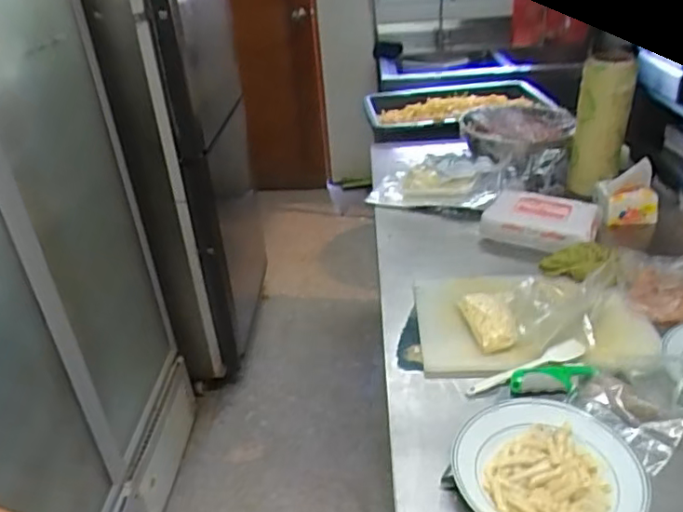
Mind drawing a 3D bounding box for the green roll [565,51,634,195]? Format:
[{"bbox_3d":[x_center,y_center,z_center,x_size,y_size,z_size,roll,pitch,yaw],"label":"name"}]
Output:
[{"bbox_3d":[0.588,-0.301,1.363,0.107,0.307,0.095,7,26,23],"label":"green roll"}]

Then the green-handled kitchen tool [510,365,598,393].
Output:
[{"bbox_3d":[0.316,0.181,0.891,0.131,0.017,0.048,-8,24,-10],"label":"green-handled kitchen tool"}]

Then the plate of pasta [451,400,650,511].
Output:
[{"bbox_3d":[0.258,0.261,0.749,0.218,0.034,0.222,-3,24,1],"label":"plate of pasta"}]

